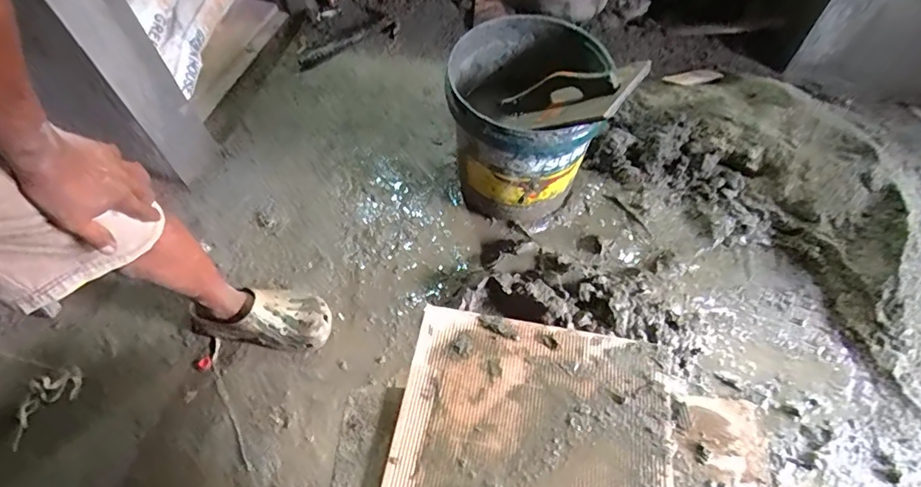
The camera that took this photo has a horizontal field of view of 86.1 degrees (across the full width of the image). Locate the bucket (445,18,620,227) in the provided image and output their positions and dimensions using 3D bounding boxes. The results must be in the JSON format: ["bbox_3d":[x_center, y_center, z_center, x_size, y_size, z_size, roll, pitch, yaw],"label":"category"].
[{"bbox_3d":[0.124,-0.237,1.010,0.274,0.347,0.291,0,57,0],"label":"bucket"}]

